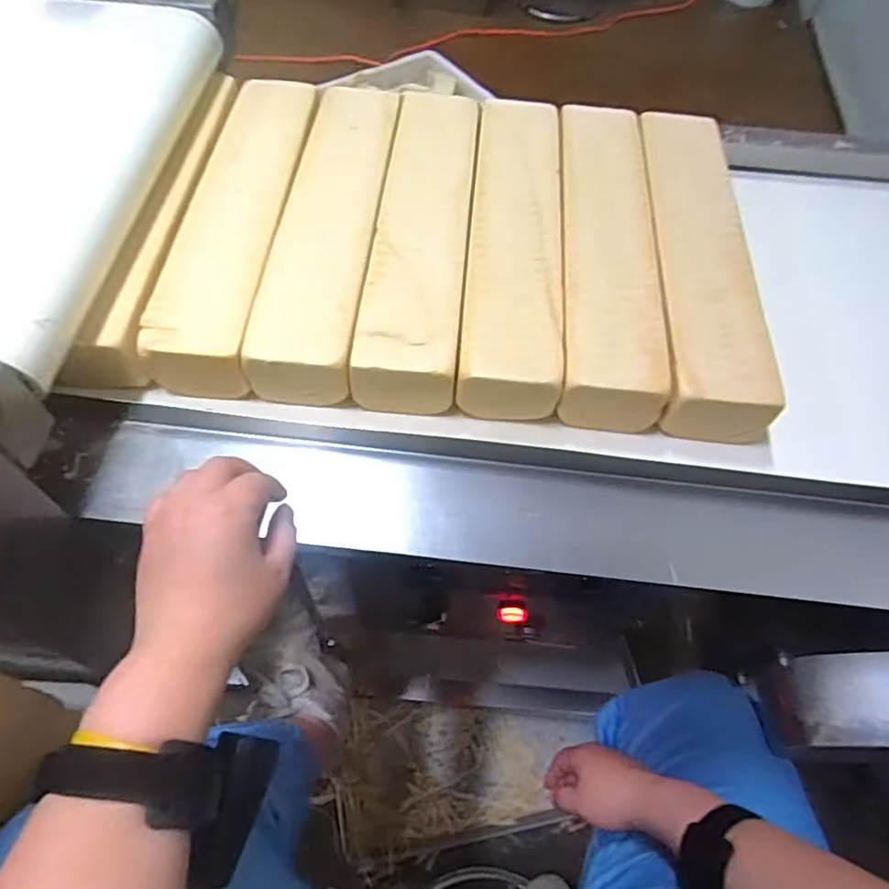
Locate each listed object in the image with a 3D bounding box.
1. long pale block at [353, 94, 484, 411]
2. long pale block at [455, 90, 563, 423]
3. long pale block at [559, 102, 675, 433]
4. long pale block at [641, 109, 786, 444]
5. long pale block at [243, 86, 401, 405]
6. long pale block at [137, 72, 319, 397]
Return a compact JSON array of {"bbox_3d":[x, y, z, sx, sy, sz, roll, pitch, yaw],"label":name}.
[{"bbox_3d":[-0.017,-0.190,0.537,0.080,0.049,0.359,6,58,0],"label":"long pale block"},{"bbox_3d":[0.061,-0.184,0.540,0.078,0.050,0.350,5,58,-1],"label":"long pale block"},{"bbox_3d":[0.139,-0.172,0.535,0.079,0.062,0.355,6,58,0],"label":"long pale block"},{"bbox_3d":[0.217,-0.169,0.538,0.083,0.052,0.361,6,58,0],"label":"long pale block"},{"bbox_3d":[-0.098,-0.197,0.535,0.080,0.044,0.363,4,58,-1],"label":"long pale block"},{"bbox_3d":[-0.177,-0.202,0.536,0.082,0.046,0.369,4,58,-1],"label":"long pale block"}]

